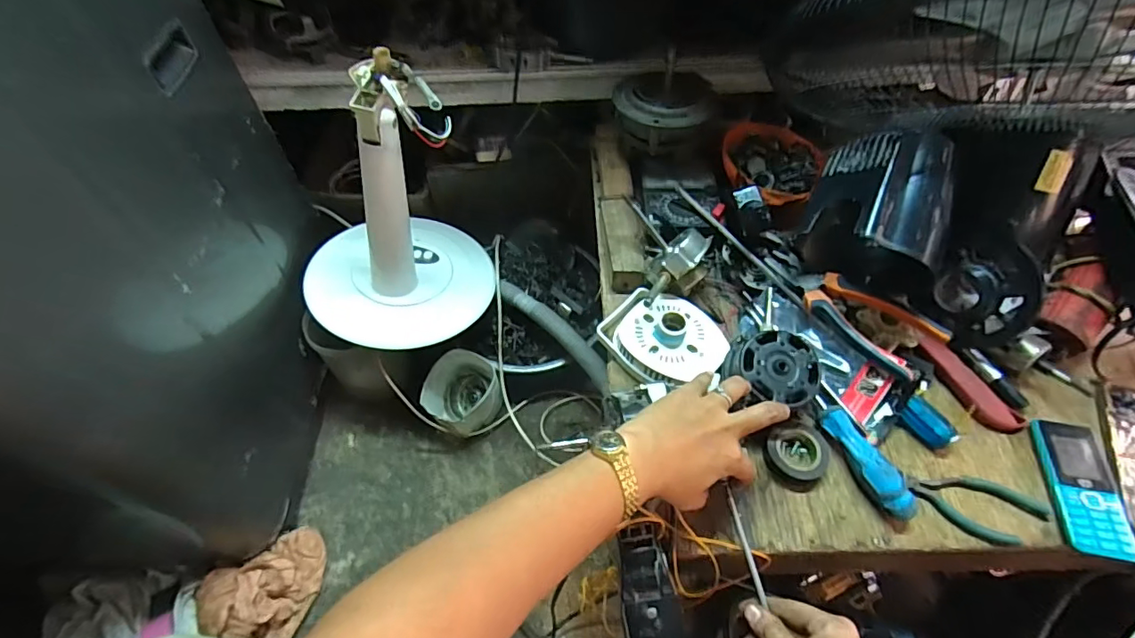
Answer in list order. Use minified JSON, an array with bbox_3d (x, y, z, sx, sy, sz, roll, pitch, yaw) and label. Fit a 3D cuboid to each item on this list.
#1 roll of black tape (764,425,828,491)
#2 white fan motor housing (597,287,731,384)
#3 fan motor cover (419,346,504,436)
[{"bbox_3d":[0.227,0.132,0.509,0.060,0.020,0.058,0,55,0],"label":"roll of black tape"},{"bbox_3d":[0.105,0.016,0.568,0.100,0.043,0.129,-38,63,-23],"label":"white fan motor housing"},{"bbox_3d":[-0.173,0.126,0.871,0.101,0.096,0.116,34,62,22],"label":"fan motor cover"}]

